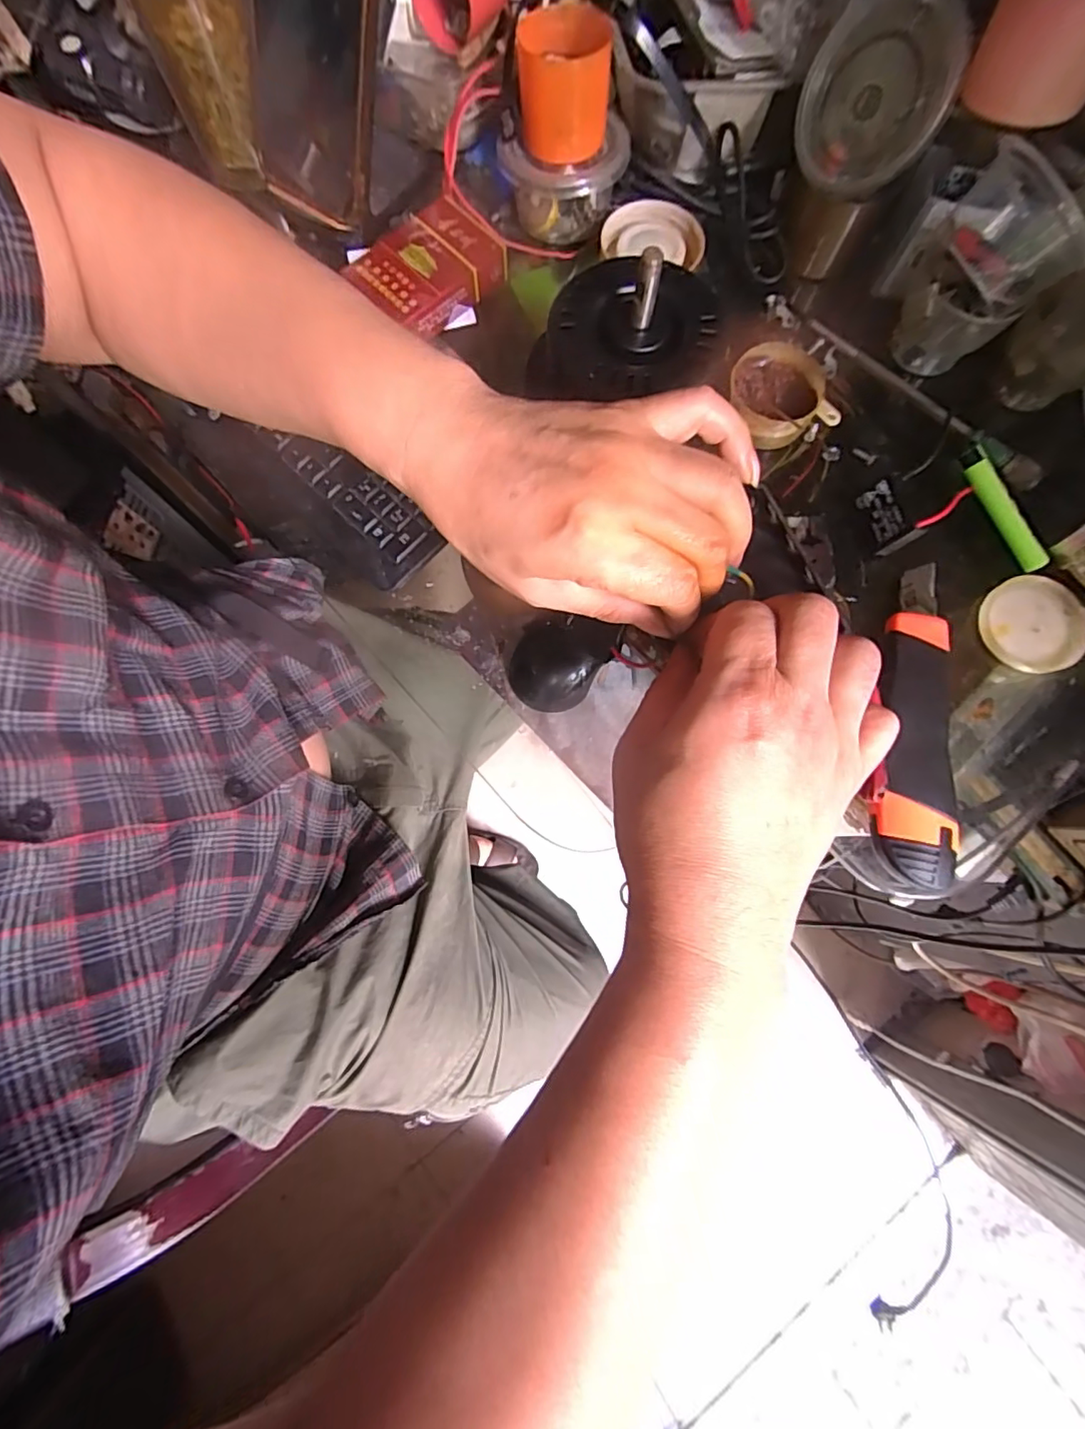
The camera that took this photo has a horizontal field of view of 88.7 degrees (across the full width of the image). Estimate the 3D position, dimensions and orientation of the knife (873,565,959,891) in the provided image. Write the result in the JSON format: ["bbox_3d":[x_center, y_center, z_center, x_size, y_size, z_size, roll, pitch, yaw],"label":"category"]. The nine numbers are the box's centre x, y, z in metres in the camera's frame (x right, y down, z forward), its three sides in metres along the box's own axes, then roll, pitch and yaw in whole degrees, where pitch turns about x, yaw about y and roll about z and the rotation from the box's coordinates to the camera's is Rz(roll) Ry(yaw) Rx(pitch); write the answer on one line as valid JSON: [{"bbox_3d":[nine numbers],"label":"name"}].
[{"bbox_3d":[0.197,0.001,0.294,0.037,0.020,0.173,9,77,2],"label":"knife"}]

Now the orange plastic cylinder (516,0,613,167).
[{"bbox_3d":[0.013,-0.358,0.317,0.051,0.047,0.049,4,77,1],"label":"orange plastic cylinder"}]

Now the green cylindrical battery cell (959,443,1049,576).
[{"bbox_3d":[0.259,-0.115,0.312,0.012,0.009,0.076,-34,92,-7],"label":"green cylindrical battery cell"}]

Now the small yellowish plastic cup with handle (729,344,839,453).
[{"bbox_3d":[0.140,-0.191,0.333,0.063,0.025,0.056,-32,79,-7],"label":"small yellowish plastic cup with handle"}]

